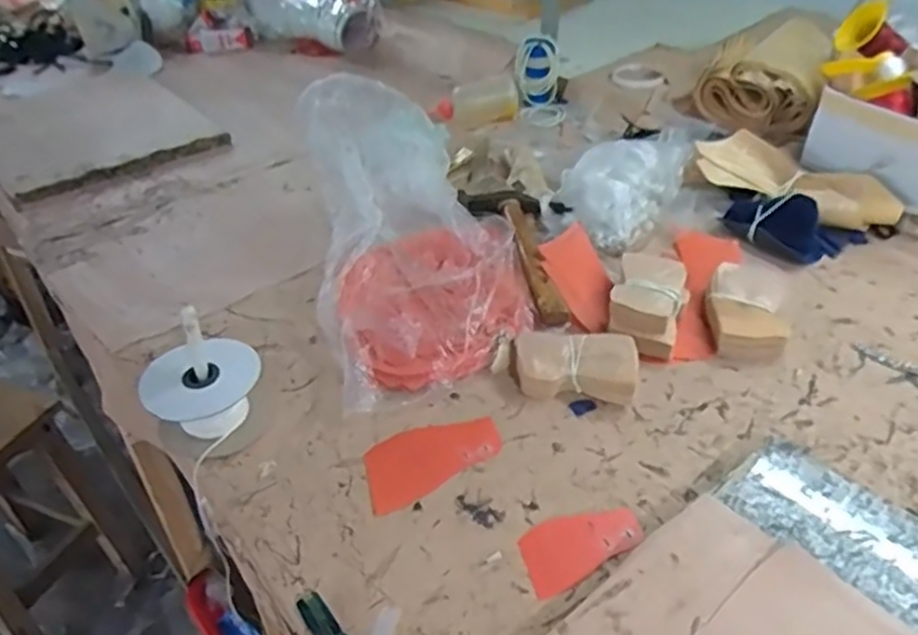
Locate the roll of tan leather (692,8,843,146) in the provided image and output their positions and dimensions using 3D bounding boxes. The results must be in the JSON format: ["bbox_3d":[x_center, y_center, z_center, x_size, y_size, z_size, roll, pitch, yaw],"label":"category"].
[{"bbox_3d":[0.438,-0.355,1.002,0.151,0.087,0.255,16,42,23],"label":"roll of tan leather"}]

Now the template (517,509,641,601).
[{"bbox_3d":[0.082,0.156,0.493,0.091,0.004,0.050,-22,41,-23],"label":"template"}]

